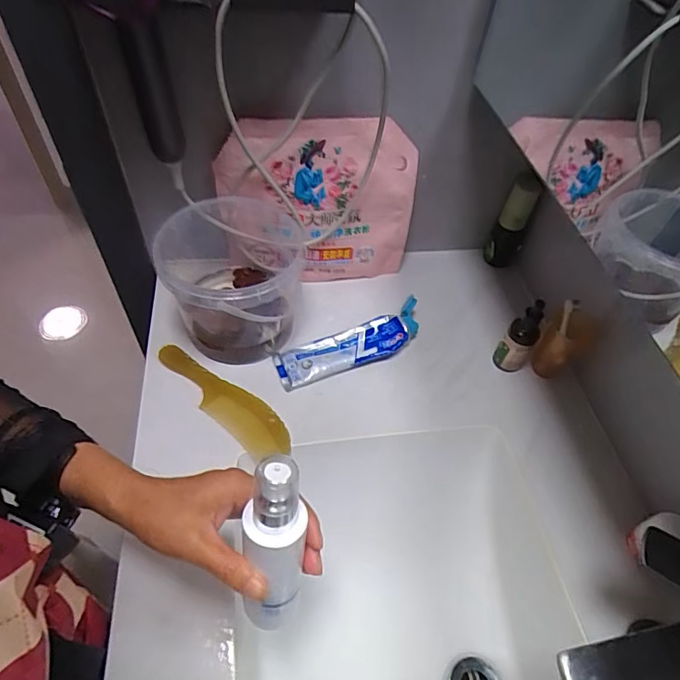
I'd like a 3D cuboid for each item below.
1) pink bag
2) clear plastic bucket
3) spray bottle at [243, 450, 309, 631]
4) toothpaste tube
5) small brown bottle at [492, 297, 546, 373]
[{"bbox_3d":[-0.027,-0.170,0.615,0.251,0.218,0.055,-5,53,-10],"label":"pink bag"},{"bbox_3d":[-0.136,-0.073,0.581,0.163,0.139,0.178,3,52,-3],"label":"clear plastic bucket"},{"bbox_3d":[-0.044,0.142,0.310,0.035,0.152,0.030,2,30,-3],"label":"spray bottle"},{"bbox_3d":[0.018,0.007,0.604,0.199,0.029,0.056,-19,56,-19],"label":"toothpaste tube"},{"bbox_3d":[0.222,-0.001,0.583,0.038,0.112,0.034,33,56,19],"label":"small brown bottle"}]

